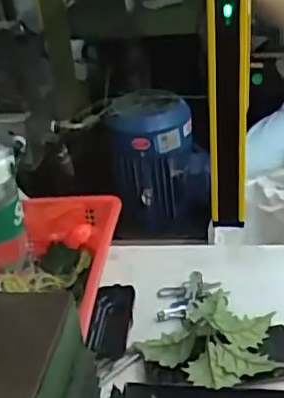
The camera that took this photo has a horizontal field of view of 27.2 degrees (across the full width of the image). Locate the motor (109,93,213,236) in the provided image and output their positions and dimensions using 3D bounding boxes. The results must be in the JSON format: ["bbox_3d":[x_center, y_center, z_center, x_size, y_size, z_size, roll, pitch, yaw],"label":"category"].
[{"bbox_3d":[0.041,-0.075,1.320,0.212,0.295,0.176,-5,32,3],"label":"motor"}]

